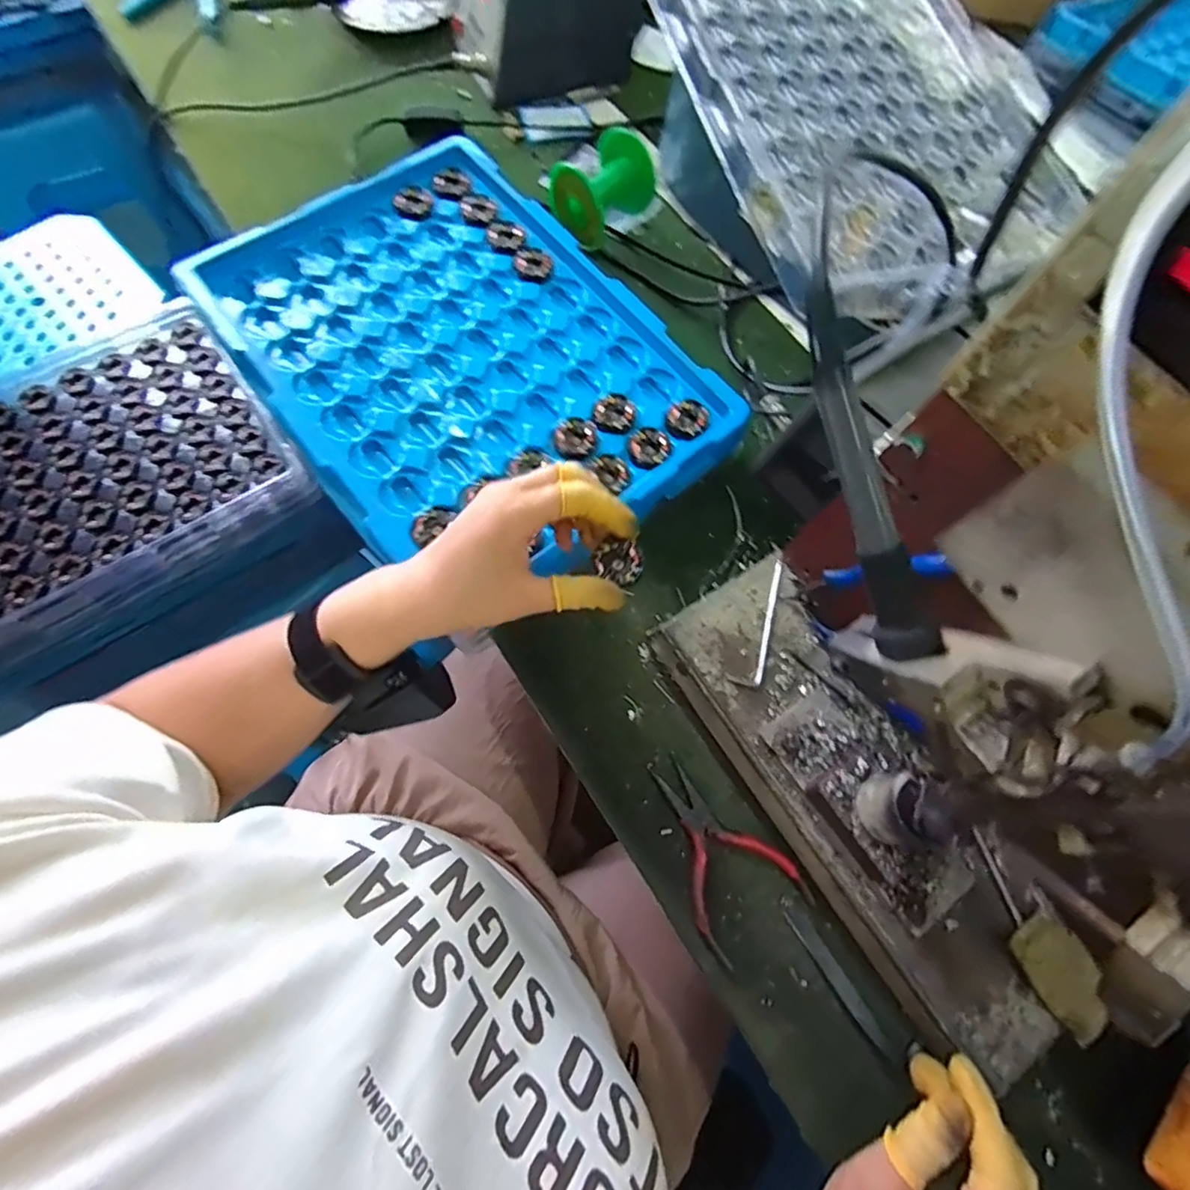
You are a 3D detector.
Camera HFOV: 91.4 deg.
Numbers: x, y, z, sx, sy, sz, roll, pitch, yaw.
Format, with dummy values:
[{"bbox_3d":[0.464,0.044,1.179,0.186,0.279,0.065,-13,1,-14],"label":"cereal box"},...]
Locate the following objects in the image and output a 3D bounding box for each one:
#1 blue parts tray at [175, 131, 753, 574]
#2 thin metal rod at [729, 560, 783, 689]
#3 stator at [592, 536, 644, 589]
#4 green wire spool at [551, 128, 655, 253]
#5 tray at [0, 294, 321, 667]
[{"bbox_3d":[-0.099,-0.185,0.438,0.266,0.029,0.365,-37,74,-13],"label":"blue parts tray"},{"bbox_3d":[0.108,0.017,0.374,0.016,0.004,0.090,18,71,6],"label":"thin metal rod"},{"bbox_3d":[0.014,-0.019,0.333,0.028,0.010,0.025,27,72,9],"label":"stator"},{"bbox_3d":[0.004,-0.363,0.522,0.064,0.054,0.090,39,73,10],"label":"green wire spool"},{"bbox_3d":[-0.508,-0.113,0.571,0.367,0.044,0.271,-36,74,-13],"label":"tray"}]

